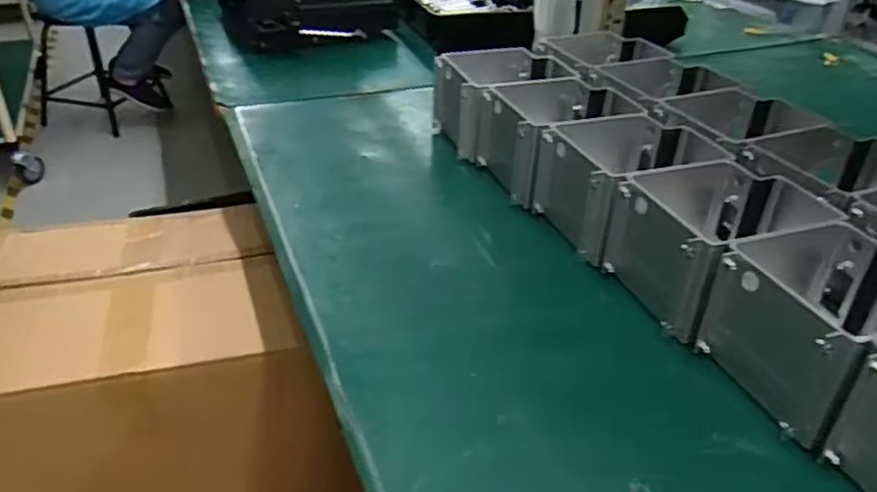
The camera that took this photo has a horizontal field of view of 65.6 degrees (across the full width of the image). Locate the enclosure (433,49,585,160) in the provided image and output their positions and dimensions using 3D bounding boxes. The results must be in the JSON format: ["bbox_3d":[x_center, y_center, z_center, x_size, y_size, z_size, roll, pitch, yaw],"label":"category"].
[{"bbox_3d":[0.088,-0.195,0.917,0.156,0.107,0.129,-9,35,-17],"label":"enclosure"}]

